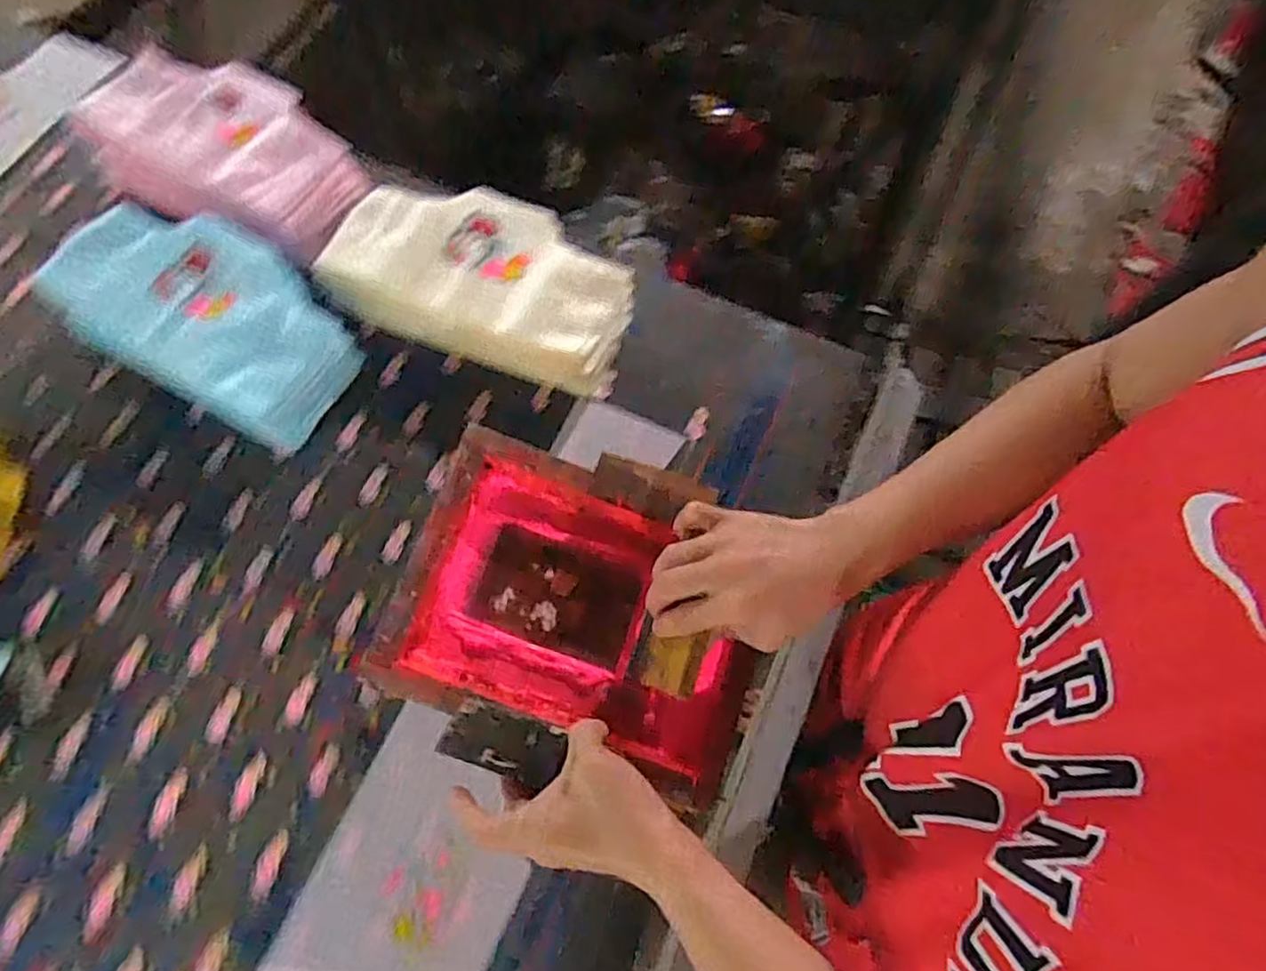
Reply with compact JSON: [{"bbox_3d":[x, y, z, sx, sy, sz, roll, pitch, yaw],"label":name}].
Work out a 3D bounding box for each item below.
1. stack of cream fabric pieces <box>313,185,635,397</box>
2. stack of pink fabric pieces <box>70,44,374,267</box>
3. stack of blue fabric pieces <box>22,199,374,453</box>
[{"bbox_3d":[-0.144,-0.202,0.686,0.289,0.084,0.147,21,71,7],"label":"stack of cream fabric pieces"},{"bbox_3d":[-0.432,-0.358,0.728,0.297,0.065,0.159,25,72,9],"label":"stack of pink fabric pieces"},{"bbox_3d":[-0.405,-0.171,0.646,0.295,0.067,0.164,31,73,9],"label":"stack of blue fabric pieces"}]

